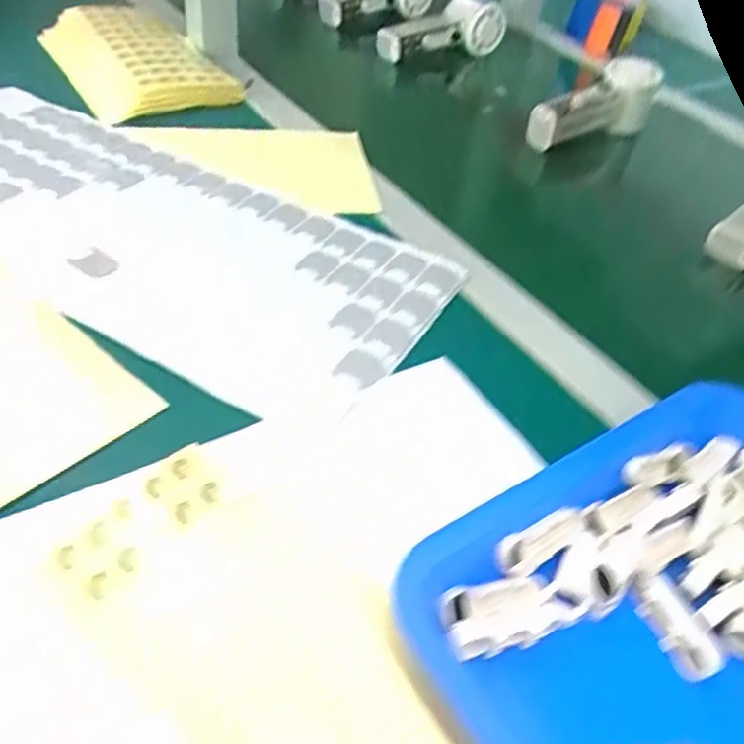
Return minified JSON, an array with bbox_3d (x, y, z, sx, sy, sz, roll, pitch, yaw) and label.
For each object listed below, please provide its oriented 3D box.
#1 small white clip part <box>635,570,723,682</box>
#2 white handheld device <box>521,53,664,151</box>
[{"bbox_3d":[0.139,0.117,0.325,0.022,0.009,0.047,-18,65,-24],"label":"small white clip part"},{"bbox_3d":[0.223,-0.265,0.705,0.156,0.058,0.051,-28,53,-31],"label":"white handheld device"}]

